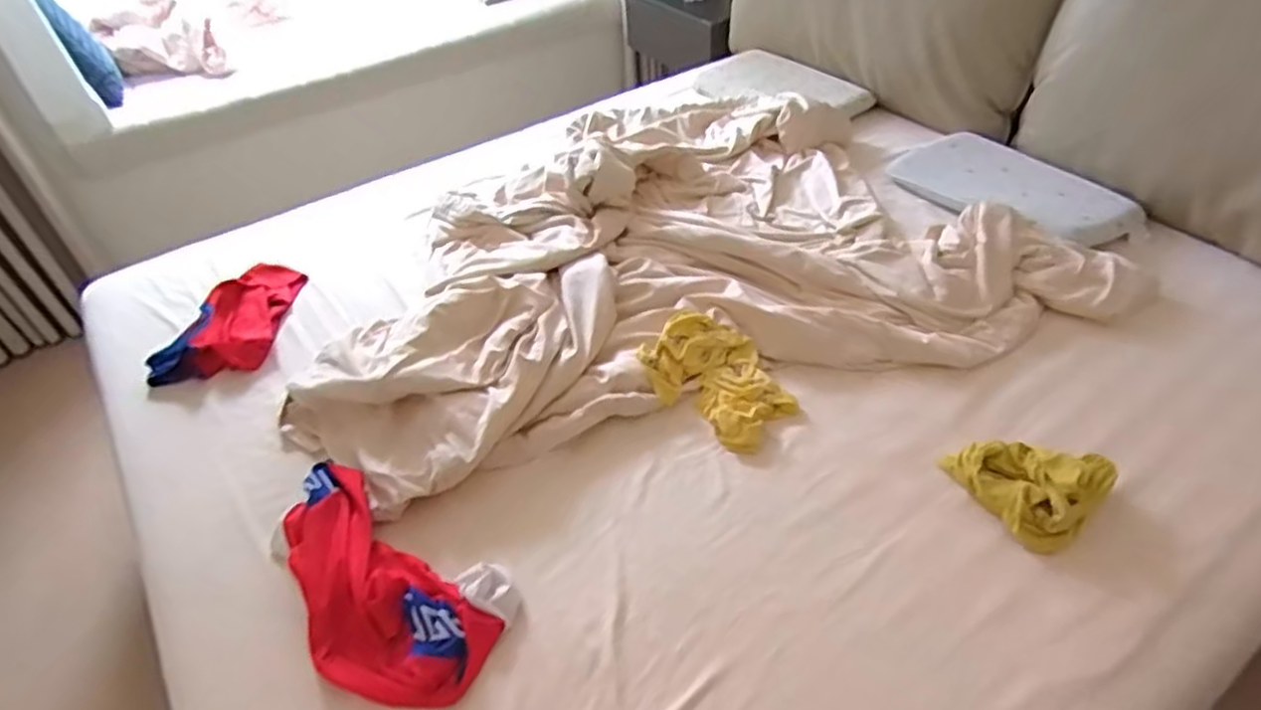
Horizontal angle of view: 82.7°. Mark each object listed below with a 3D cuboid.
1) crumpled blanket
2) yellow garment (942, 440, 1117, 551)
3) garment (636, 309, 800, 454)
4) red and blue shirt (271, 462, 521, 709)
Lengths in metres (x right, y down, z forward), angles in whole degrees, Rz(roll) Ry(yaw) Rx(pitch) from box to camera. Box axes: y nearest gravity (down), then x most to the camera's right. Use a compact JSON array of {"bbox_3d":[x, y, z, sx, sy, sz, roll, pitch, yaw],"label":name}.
[{"bbox_3d":[0.050,-0.302,1.500,1.400,0.126,1.100,-15,44,-9],"label":"crumpled blanket"},{"bbox_3d":[0.576,0.164,1.025,0.177,0.083,0.177,-28,49,-23],"label":"yellow garment"},{"bbox_3d":[0.148,0.030,1.200,0.251,0.054,0.191,30,54,32],"label":"garment"},{"bbox_3d":[-0.346,0.305,0.956,0.389,0.055,0.210,22,50,26],"label":"red and blue shirt"}]

